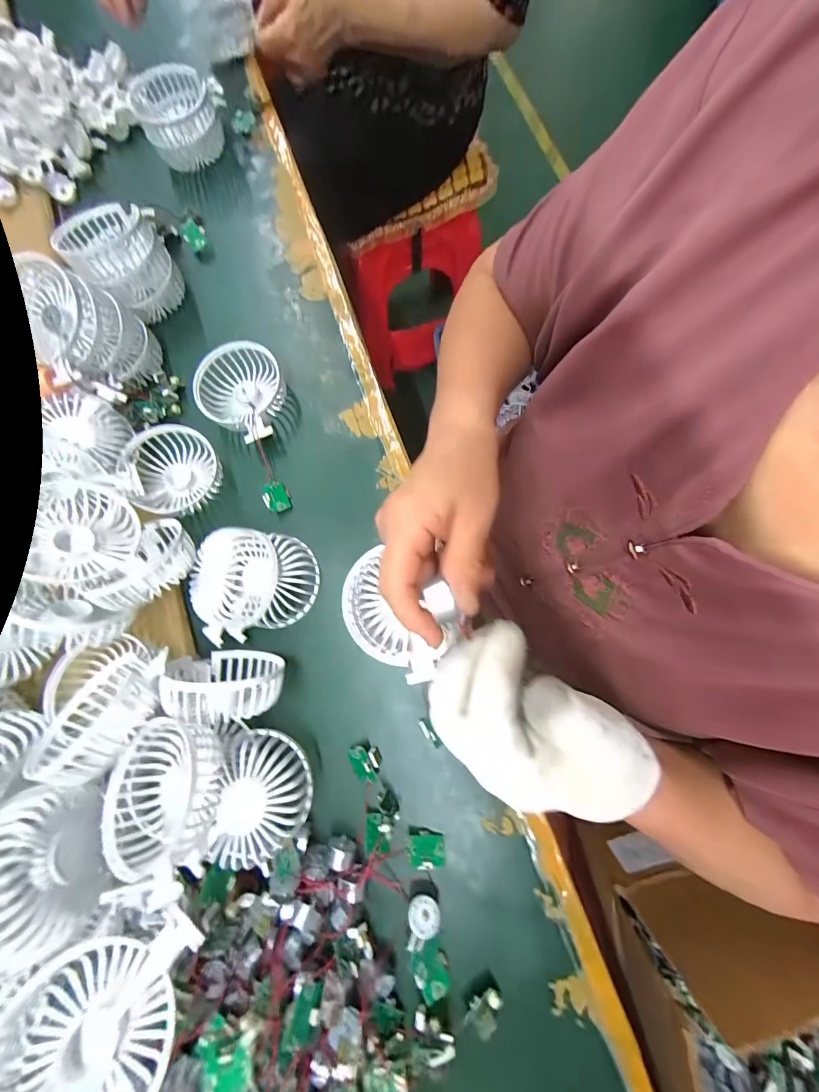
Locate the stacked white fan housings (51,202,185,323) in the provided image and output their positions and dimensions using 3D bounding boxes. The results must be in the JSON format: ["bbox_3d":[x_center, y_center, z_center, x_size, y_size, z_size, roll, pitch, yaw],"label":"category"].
[{"bbox_3d":[-0.308,-0.312,0.403,0.092,0.082,0.098,-1,78,4],"label":"stacked white fan housings"}]

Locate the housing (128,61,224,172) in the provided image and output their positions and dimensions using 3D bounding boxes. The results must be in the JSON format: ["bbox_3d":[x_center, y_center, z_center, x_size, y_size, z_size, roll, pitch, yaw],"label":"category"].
[{"bbox_3d":[-0.281,-0.537,0.464,0.108,0.055,0.111,-24,78,-1],"label":"housing"}]

